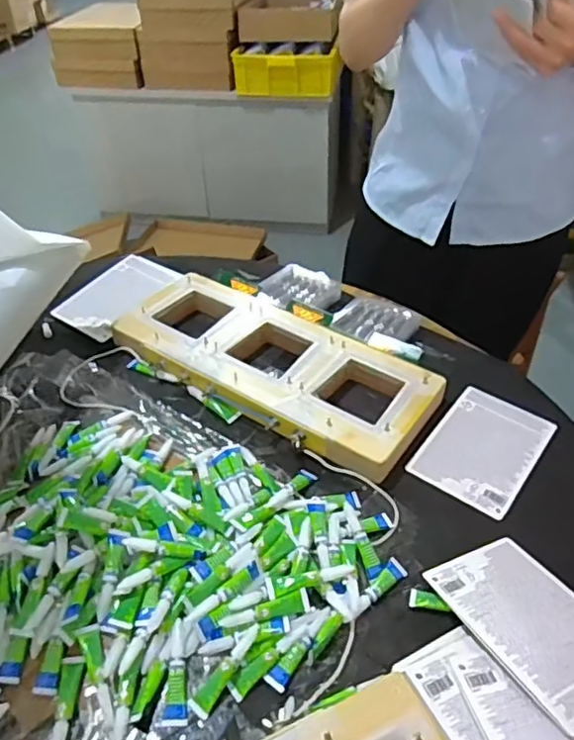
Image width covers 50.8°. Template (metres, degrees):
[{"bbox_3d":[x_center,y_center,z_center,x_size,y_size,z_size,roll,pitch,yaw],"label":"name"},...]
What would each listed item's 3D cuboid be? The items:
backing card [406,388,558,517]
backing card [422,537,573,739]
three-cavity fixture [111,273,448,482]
[{"bbox_3d":[0.230,0.089,0.710,0.117,0.006,0.170,27,49,29],"label":"backing card"},{"bbox_3d":[0.219,0.221,0.533,0.117,0.006,0.169,-11,32,-27],"label":"backing card"},{"bbox_3d":[-0.025,-0.008,0.799,0.436,0.048,0.180,22,46,25],"label":"three-cavity fixture"}]

